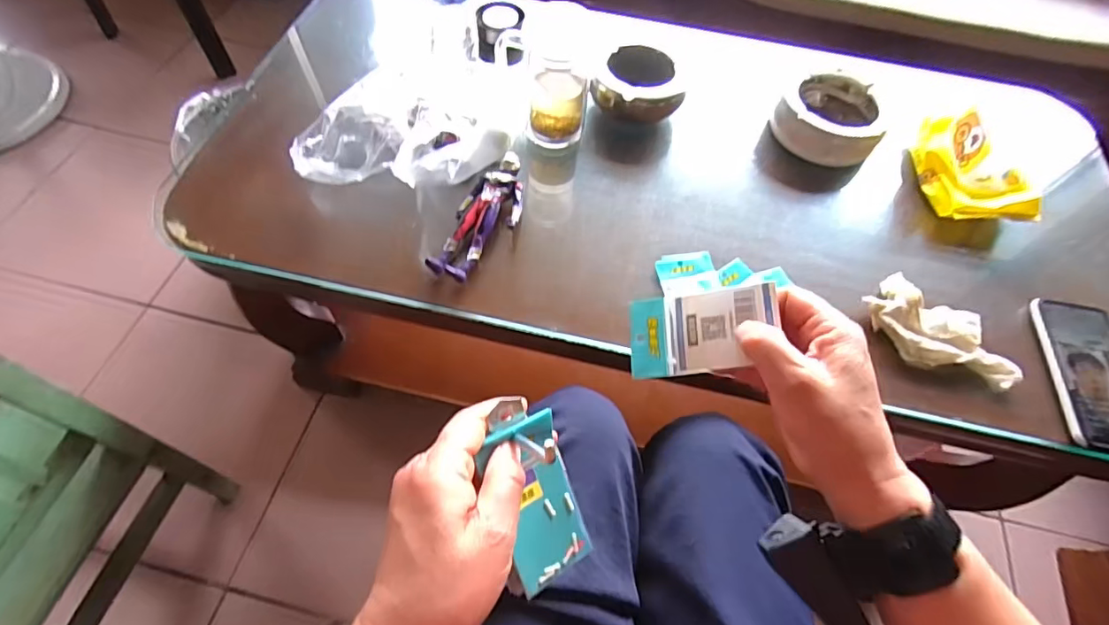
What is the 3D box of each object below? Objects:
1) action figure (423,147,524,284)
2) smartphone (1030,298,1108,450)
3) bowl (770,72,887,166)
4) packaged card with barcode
[{"bbox_3d":[-0.076,-0.104,0.599,0.068,0.046,0.167,16,60,6],"label":"action figure"},{"bbox_3d":[0.550,0.060,0.541,0.080,0.016,0.165,10,59,2],"label":"smartphone"},{"bbox_3d":[0.363,-0.260,0.703,0.129,0.050,0.139,2,59,-3],"label":"bowl"},{"bbox_3d":[0.096,0.013,0.350,0.094,0.004,0.054,-8,72,25],"label":"packaged card with barcode"}]

